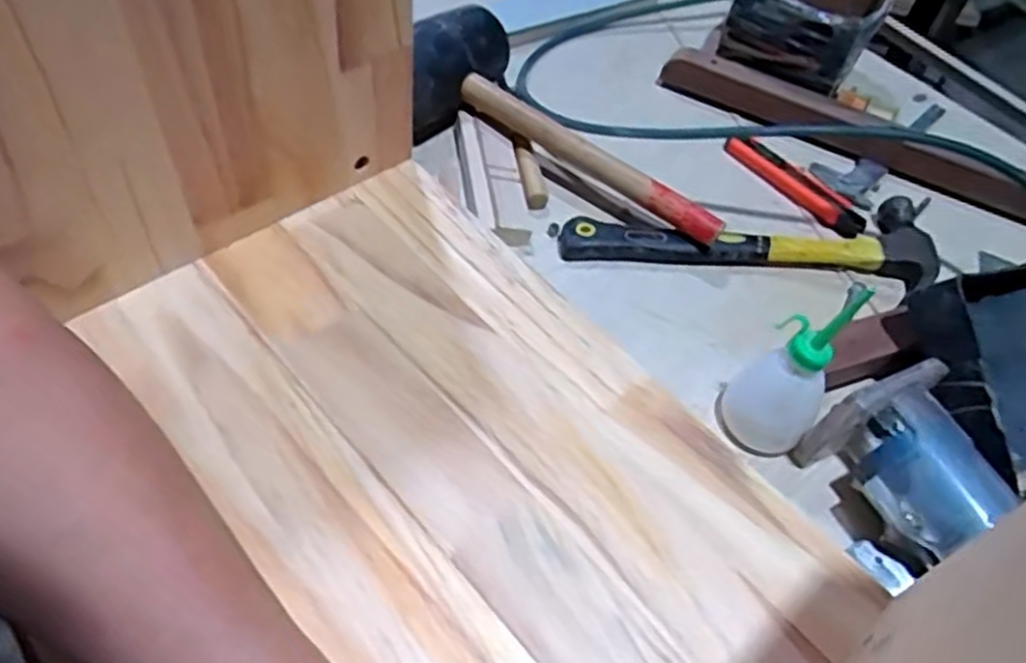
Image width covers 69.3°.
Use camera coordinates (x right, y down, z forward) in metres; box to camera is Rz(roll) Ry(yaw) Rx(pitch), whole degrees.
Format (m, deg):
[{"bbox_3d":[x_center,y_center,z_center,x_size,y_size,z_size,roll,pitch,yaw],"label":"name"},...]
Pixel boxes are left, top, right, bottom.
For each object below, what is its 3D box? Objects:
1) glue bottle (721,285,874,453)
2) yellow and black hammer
[{"bbox_3d":[0.189,0.028,0.507,0.062,0.122,0.061,34,57,18],"label":"glue bottle"},{"bbox_3d":[0.211,-0.089,0.661,0.333,0.031,0.093,6,53,-2],"label":"yellow and black hammer"}]

